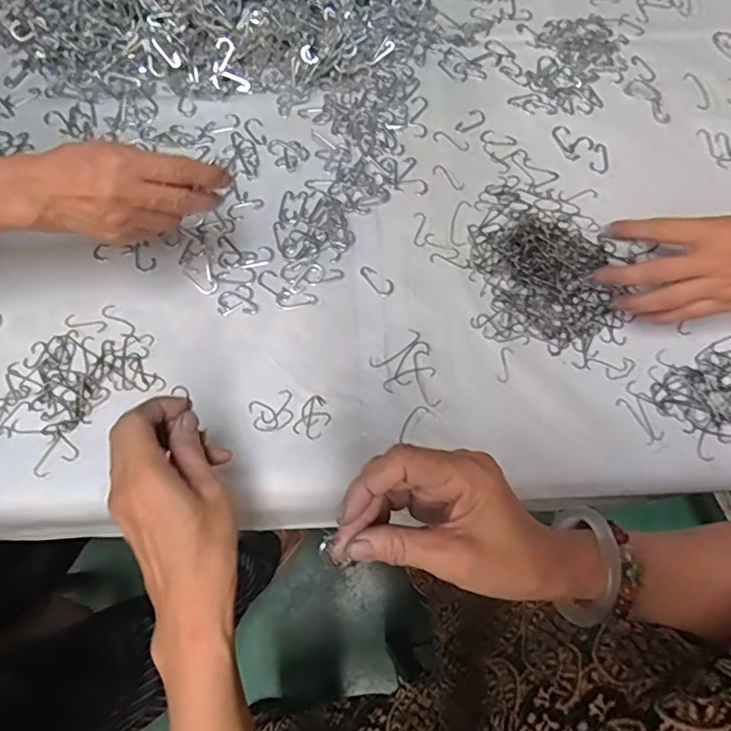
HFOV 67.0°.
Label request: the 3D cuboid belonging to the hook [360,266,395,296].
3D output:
[{"bbox_3d":[0.010,-0.080,0.516,0.038,0.004,0.017,35,74,11],"label":"hook"}]

